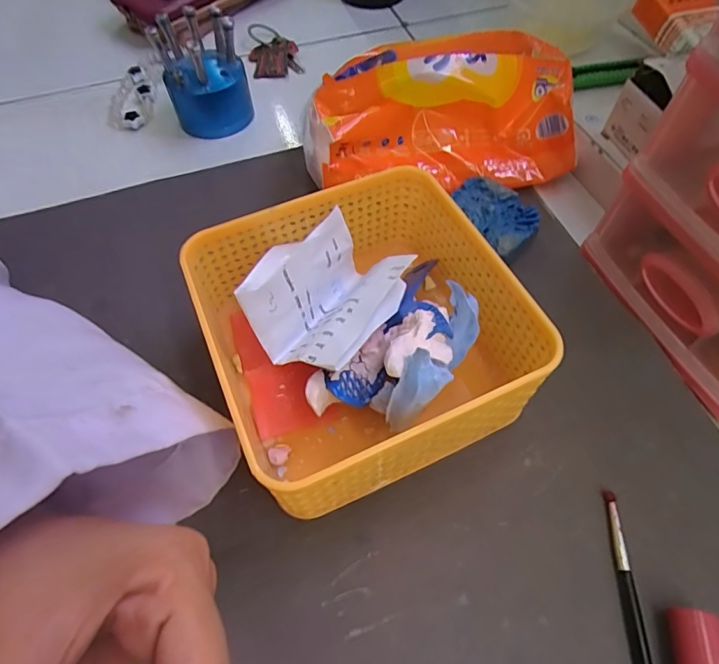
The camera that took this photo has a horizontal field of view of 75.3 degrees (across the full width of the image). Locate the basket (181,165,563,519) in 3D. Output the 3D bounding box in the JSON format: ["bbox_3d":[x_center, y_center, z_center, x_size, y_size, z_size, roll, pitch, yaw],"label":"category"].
[{"bbox_3d":[0.000,-0.001,0.223,0.141,0.066,0.130,-21,59,-12],"label":"basket"}]

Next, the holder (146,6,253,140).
[{"bbox_3d":[-0.115,-0.193,0.345,0.059,0.065,0.060,-18,59,-10],"label":"holder"}]

